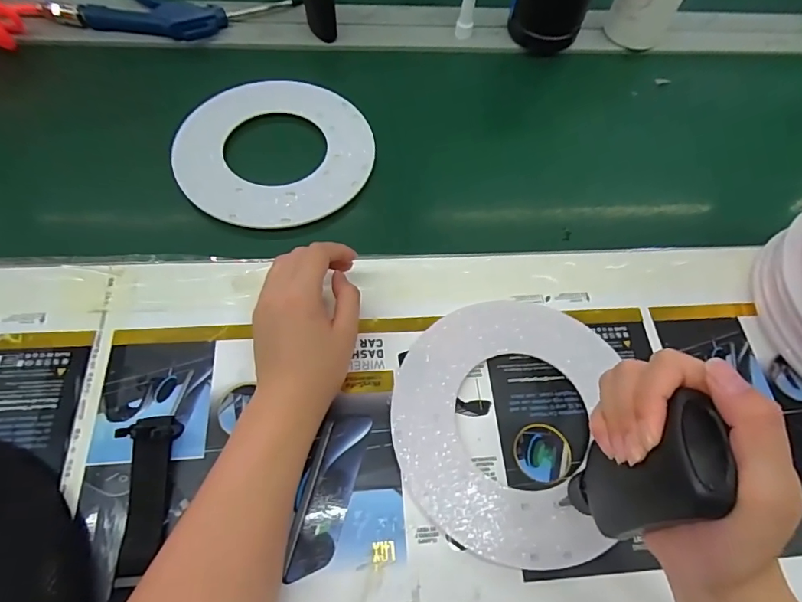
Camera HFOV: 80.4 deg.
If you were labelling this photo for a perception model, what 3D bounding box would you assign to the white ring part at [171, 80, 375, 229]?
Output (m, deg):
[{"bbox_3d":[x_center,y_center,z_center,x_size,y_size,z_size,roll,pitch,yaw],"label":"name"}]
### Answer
[{"bbox_3d":[-0.124,-0.155,0.471,0.185,0.010,0.178,2,62,-3],"label":"white ring part"}]

